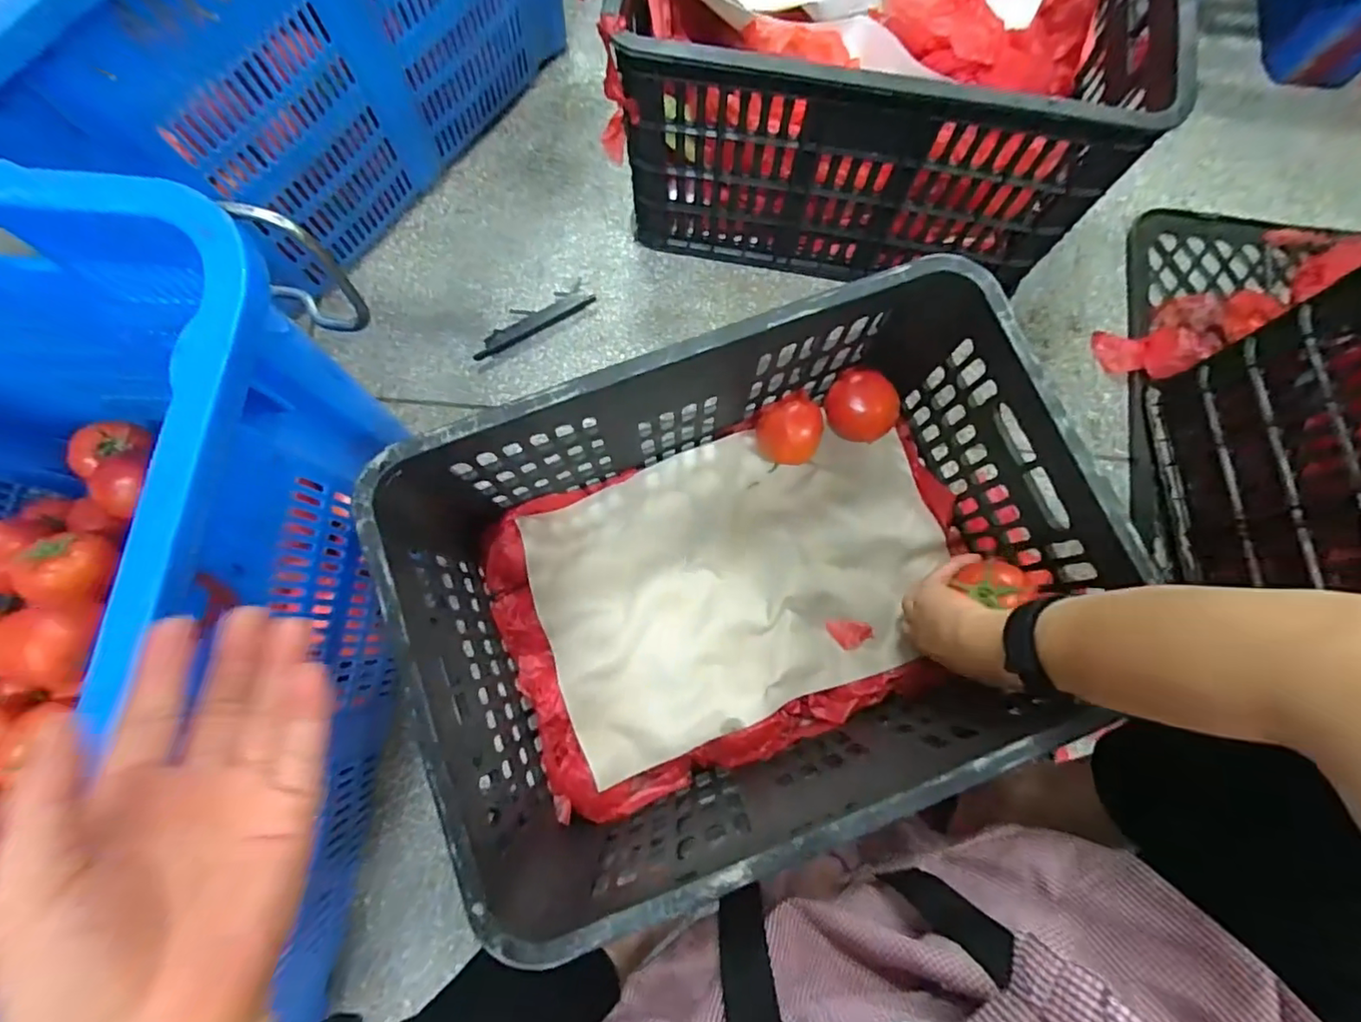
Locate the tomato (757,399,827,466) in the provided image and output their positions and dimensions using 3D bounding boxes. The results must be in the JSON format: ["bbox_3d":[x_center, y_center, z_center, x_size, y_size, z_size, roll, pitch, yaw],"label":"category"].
[{"bbox_3d":[0.110,-0.078,0.580,0.065,0.047,0.062,-3,78,0],"label":"tomato"}]

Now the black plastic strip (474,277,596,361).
[{"bbox_3d":[-0.186,-0.239,0.714,0.159,0.015,0.045,-33,79,-6],"label":"black plastic strip"}]

